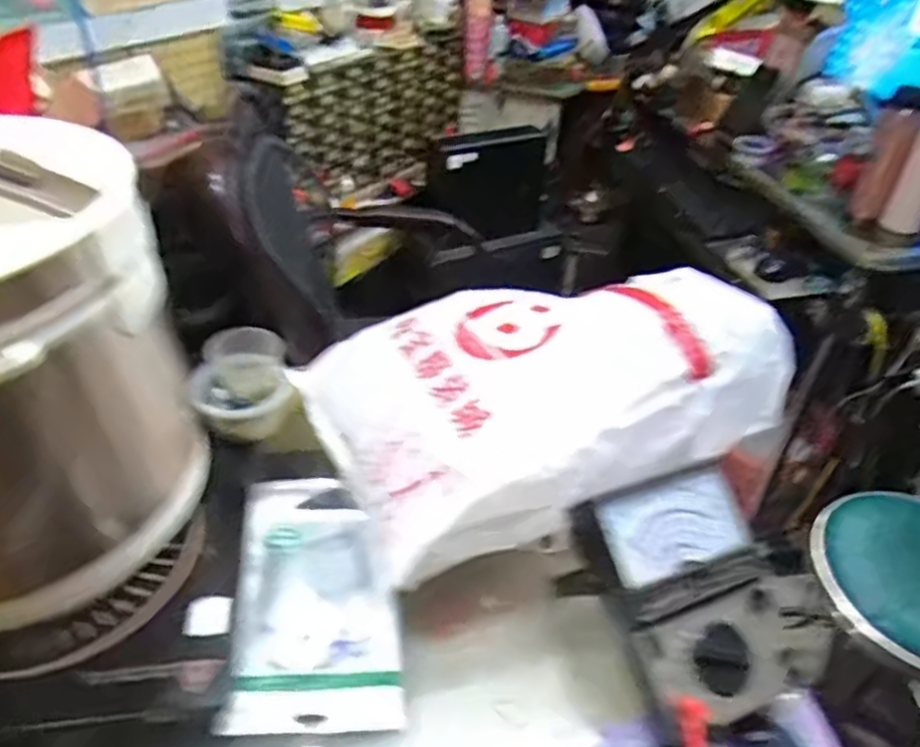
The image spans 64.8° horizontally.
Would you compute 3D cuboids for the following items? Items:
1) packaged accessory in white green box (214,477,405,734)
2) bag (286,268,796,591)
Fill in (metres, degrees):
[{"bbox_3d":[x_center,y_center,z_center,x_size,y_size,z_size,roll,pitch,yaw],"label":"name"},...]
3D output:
[{"bbox_3d":[-0.108,0.162,0.554,0.117,0.031,0.213,-2,38,-7],"label":"packaged accessory in white green box"},{"bbox_3d":[0.060,-0.008,0.640,0.345,0.127,0.269,-15,41,-22],"label":"bag"}]

